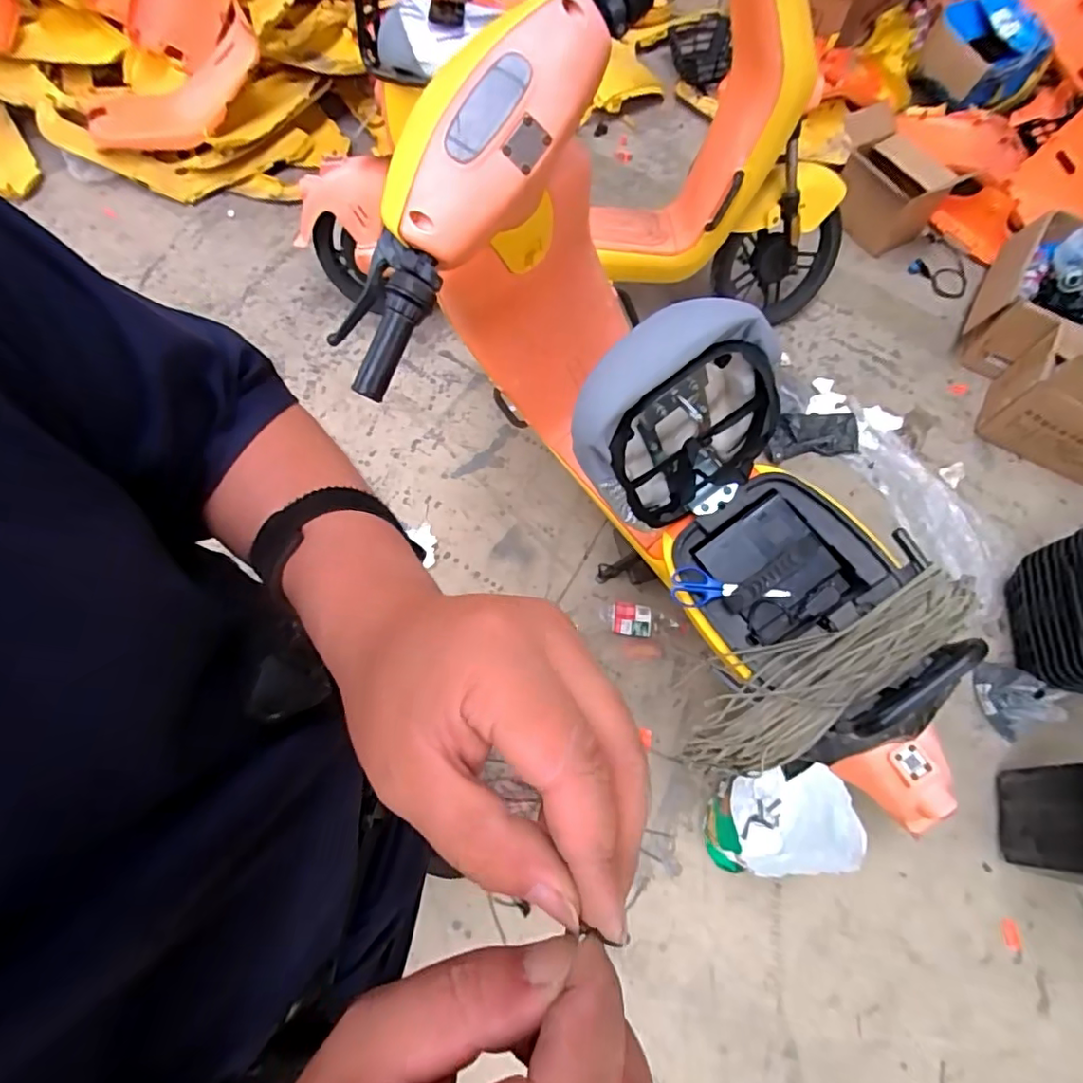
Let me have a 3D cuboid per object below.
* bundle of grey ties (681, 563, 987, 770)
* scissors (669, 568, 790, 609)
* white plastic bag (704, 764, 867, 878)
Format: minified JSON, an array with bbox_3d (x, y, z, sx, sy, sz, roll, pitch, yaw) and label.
[{"bbox_3d":[0.394,0.204,0.812,0.465,0.160,0.179,-45,71,21],"label":"bundle of grey ties"},{"bbox_3d":[0.281,0.072,0.848,0.165,0.014,0.062,3,69,16],"label":"scissors"},{"bbox_3d":[0.471,0.564,1.133,0.268,0.270,0.167,-7,67,-5],"label":"white plastic bag"}]

